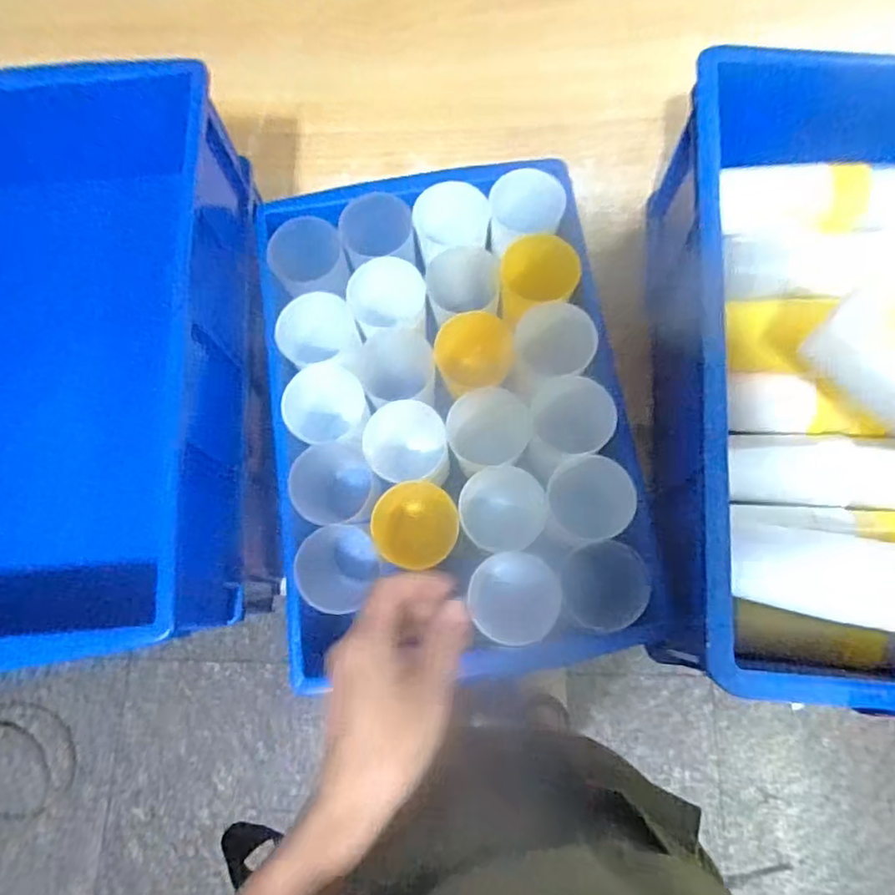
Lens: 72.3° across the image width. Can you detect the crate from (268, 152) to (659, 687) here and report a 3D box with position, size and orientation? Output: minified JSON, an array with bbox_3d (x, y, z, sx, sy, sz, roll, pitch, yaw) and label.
[{"bbox_3d":[0.000,-0.026,0.512,0.272,0.103,0.391,-9,75,-1],"label":"crate"}]

